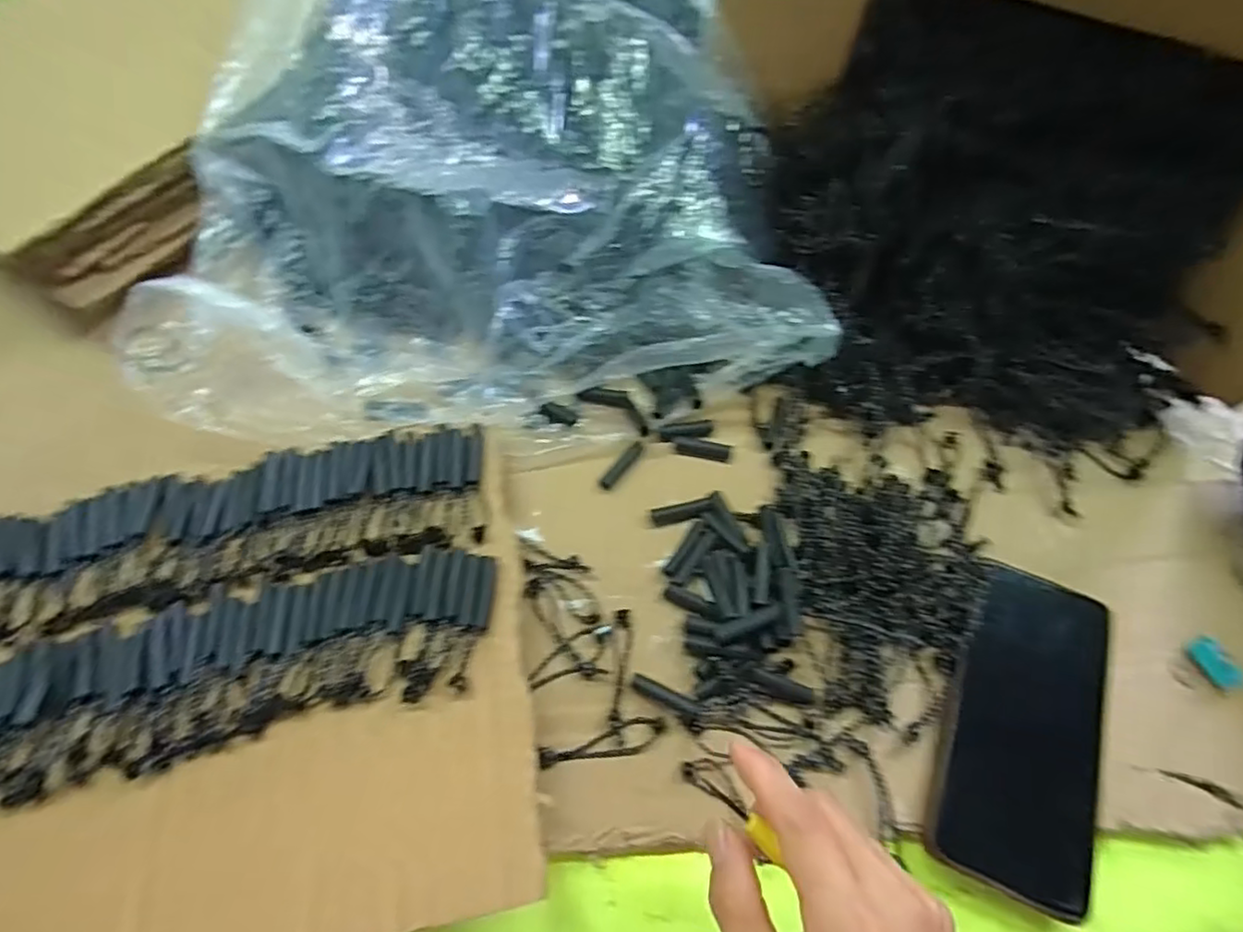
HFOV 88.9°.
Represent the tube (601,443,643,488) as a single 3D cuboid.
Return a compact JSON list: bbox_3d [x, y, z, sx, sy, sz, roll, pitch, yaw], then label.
[{"bbox_3d":[0.001,-0.001,0.392,0.008,0.008,0.037,34,66,15],"label":"tube"}]

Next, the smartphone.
[{"bbox_3d":[0.207,0.131,0.324,0.075,0.013,0.156,21,63,10],"label":"smartphone"}]

